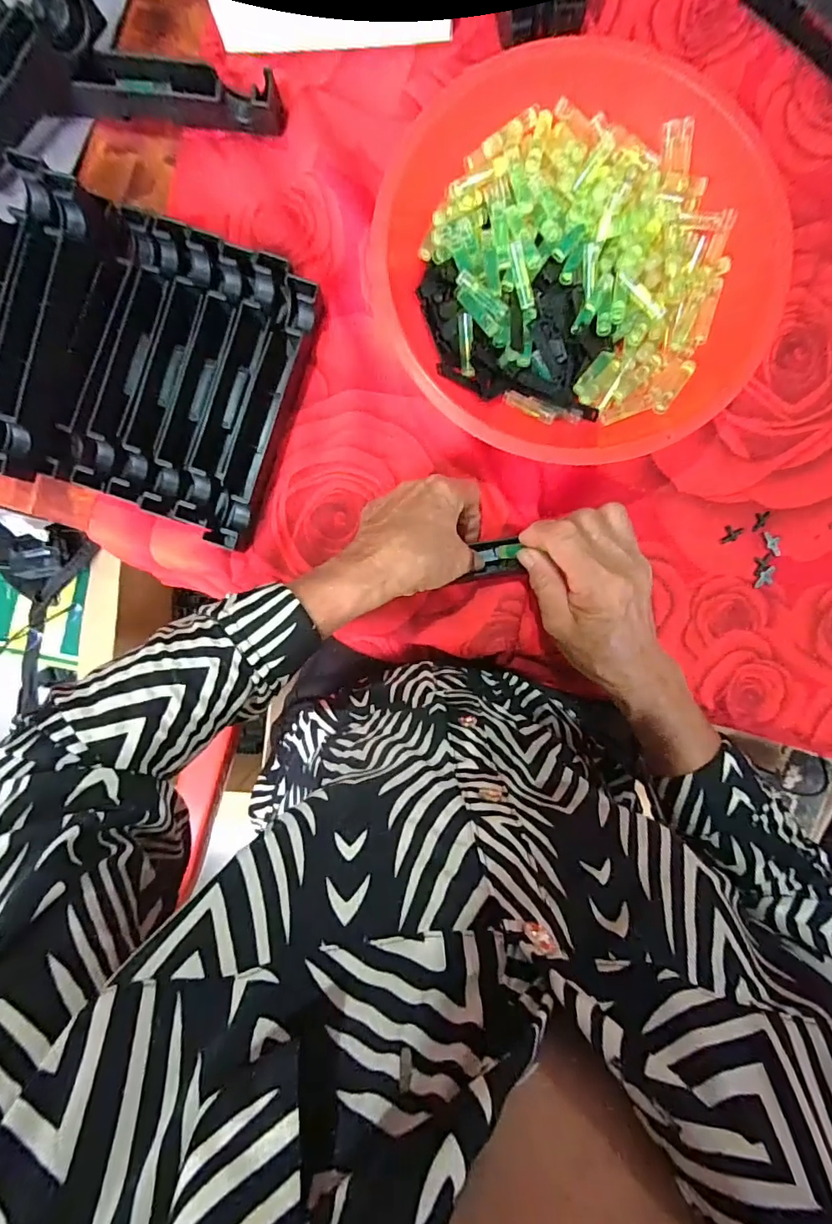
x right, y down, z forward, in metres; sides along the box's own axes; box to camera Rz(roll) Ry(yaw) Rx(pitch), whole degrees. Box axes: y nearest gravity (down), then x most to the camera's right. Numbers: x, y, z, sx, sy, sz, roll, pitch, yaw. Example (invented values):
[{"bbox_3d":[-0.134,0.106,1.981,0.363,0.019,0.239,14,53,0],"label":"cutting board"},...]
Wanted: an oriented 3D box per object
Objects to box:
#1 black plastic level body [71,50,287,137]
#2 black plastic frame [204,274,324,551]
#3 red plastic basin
[{"bbox_3d":[-0.166,-0.365,0.364,0.139,0.027,0.034,4,93,0],"label":"black plastic level body"},{"bbox_3d":[-0.108,-0.140,0.372,0.026,0.024,0.193,19,93,0],"label":"black plastic frame"},{"bbox_3d":[0.099,-0.219,0.350,0.233,0.083,0.243,0,93,1],"label":"red plastic basin"}]

